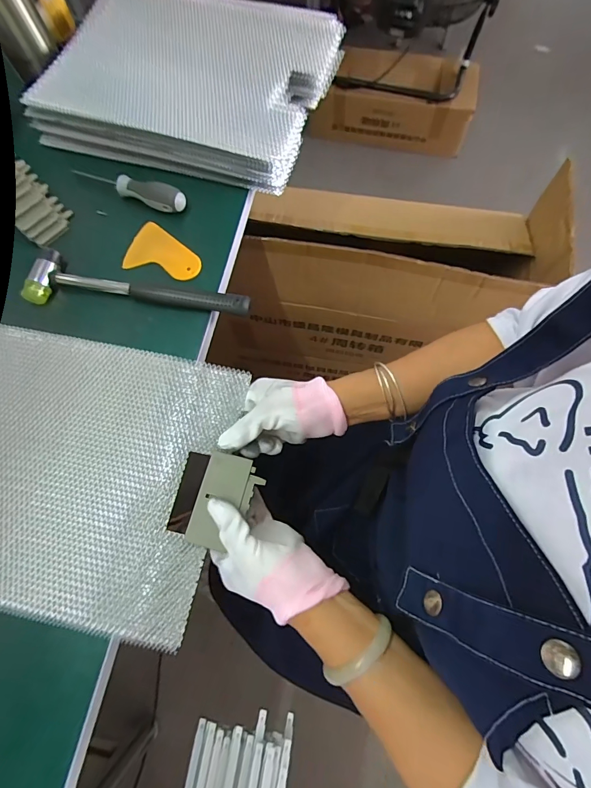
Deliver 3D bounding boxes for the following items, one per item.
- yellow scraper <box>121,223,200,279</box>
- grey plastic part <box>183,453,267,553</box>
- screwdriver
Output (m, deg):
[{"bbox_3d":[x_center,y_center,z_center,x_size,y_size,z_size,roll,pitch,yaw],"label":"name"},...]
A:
[{"bbox_3d":[-0.151,-0.168,0.448,0.089,0.004,0.064,13,72,5],"label":"yellow scraper"},{"bbox_3d":[-0.065,0.100,0.356,0.053,0.007,0.084,15,72,5],"label":"grey plastic part"},{"bbox_3d":[-0.201,-0.254,0.465,0.152,0.023,0.031,24,73,8],"label":"screwdriver"}]

